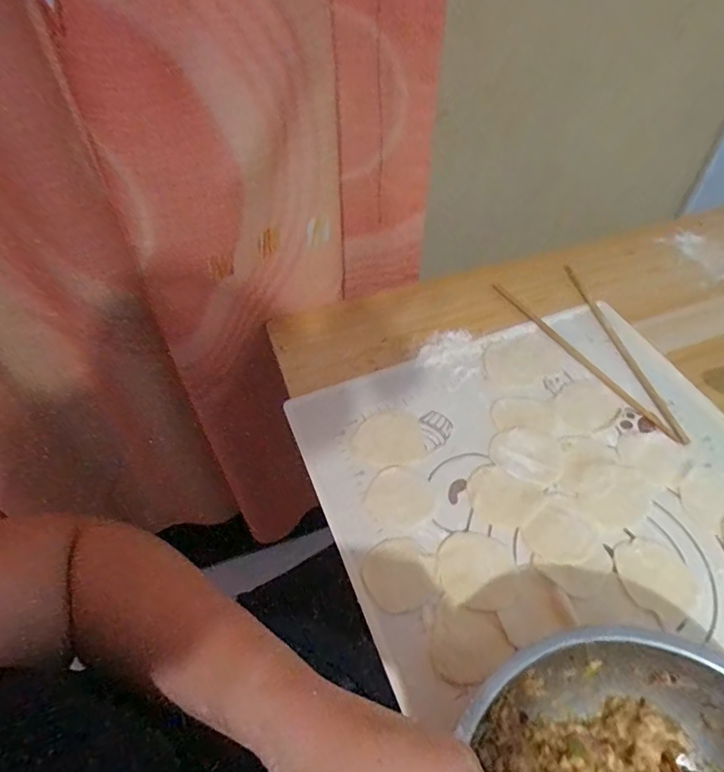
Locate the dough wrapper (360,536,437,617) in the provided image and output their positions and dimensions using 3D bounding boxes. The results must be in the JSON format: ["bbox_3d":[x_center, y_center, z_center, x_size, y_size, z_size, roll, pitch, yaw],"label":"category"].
[{"bbox_3d":[0.031,0.154,0.415,0.056,0.004,0.056,-3,57,5],"label":"dough wrapper"}]

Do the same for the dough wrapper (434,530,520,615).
[{"bbox_3d":[0.094,0.149,0.414,0.063,0.004,0.063,13,52,10],"label":"dough wrapper"}]

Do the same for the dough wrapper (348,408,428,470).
[{"bbox_3d":[0.024,0.050,0.491,0.068,0.004,0.061,-9,51,-7],"label":"dough wrapper"}]

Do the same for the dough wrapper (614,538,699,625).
[{"bbox_3d":[0.234,0.152,0.407,0.058,0.004,0.061,0,50,0],"label":"dough wrapper"}]

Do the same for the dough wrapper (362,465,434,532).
[{"bbox_3d":[0.033,0.099,0.453,0.060,0.004,0.056,0,50,0],"label":"dough wrapper"}]

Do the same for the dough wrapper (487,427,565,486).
[{"bbox_3d":[0.156,0.062,0.476,0.064,0.004,0.060,0,50,0],"label":"dough wrapper"}]

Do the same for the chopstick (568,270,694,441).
[{"bbox_3d":[0.287,-0.047,0.564,0.012,0.008,0.259,-8,51,-7],"label":"chopstick"}]

